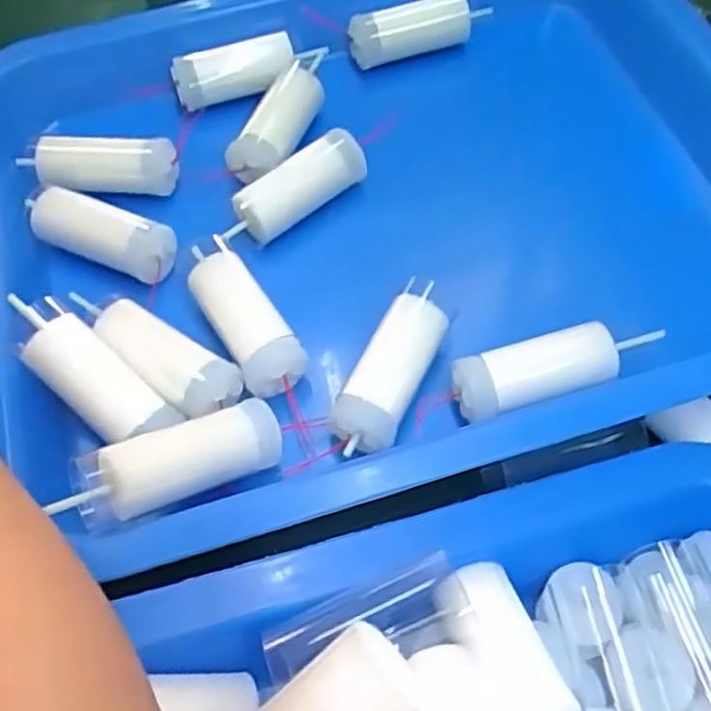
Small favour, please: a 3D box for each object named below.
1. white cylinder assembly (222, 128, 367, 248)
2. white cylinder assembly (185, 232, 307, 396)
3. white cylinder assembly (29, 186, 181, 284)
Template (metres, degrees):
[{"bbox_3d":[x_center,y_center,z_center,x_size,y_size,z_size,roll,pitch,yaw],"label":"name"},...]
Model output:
[{"bbox_3d":[-0.022,-0.060,0.270,0.057,0.016,0.016,-37,66,-12],"label":"white cylinder assembly"},{"bbox_3d":[-0.036,-0.014,0.243,0.024,0.018,0.058,-24,59,-19],"label":"white cylinder assembly"},{"bbox_3d":[-0.090,-0.045,0.259,0.057,0.015,0.015,24,56,12],"label":"white cylinder assembly"}]

